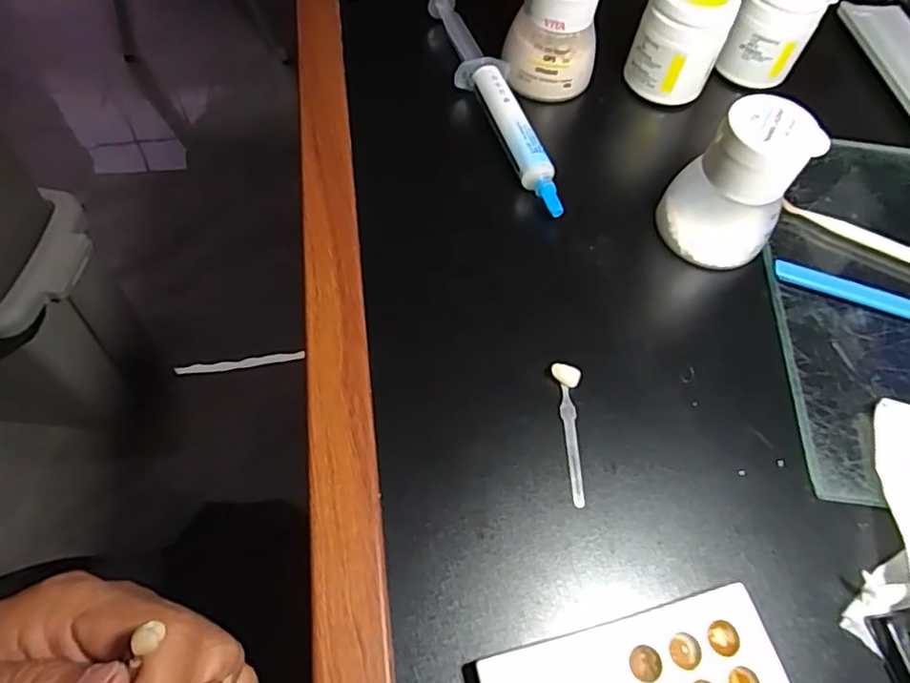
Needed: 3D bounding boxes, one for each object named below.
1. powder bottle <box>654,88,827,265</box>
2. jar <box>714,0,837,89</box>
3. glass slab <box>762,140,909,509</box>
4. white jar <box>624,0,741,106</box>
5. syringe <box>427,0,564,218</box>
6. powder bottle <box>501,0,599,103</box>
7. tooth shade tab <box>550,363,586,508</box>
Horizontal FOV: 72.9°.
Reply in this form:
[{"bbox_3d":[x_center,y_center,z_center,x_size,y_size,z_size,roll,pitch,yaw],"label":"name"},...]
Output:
[{"bbox_3d":[0.120,-0.067,0.265,0.047,0.062,0.041,31,63,13],"label":"powder bottle"},{"bbox_3d":[0.175,-0.175,0.337,0.044,0.047,0.045,27,62,11],"label":"jar"},{"bbox_3d":[0.194,-0.021,0.279,0.101,0.010,0.194,6,60,-1],"label":"glass slab"},{"bbox_3d":[0.119,-0.160,0.324,0.043,0.052,0.040,30,63,13],"label":"white jar"},{"bbox_3d":[0.021,-0.125,0.312,0.027,0.017,0.148,-14,62,-12],"label":"syringe"},{"bbox_3d":[0.052,-0.166,0.314,0.045,0.068,0.041,13,60,4],"label":"powder bottle"},{"bbox_3d":[0.045,0.035,0.236,0.010,0.006,0.055,0,60,-4],"label":"tooth shade tab"}]

